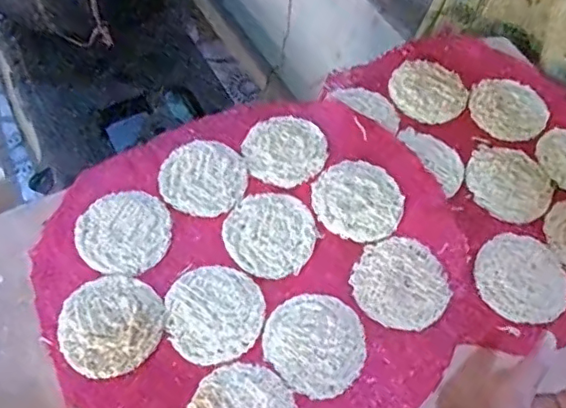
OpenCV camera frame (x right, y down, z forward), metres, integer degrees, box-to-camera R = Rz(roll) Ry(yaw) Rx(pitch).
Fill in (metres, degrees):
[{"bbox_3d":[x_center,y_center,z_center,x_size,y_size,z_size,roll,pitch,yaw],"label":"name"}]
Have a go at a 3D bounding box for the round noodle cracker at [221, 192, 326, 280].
[{"bbox_3d":[-0.011,0.026,0.509,0.079,0.009,0.078,1,59,-2],"label":"round noodle cracker"}]

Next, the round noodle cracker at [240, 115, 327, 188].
[{"bbox_3d":[0.002,-0.053,0.552,0.077,0.004,0.084,1,59,-2],"label":"round noodle cracker"}]

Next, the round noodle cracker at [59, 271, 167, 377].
[{"bbox_3d":[-0.135,0.093,0.457,0.078,0.008,0.079,1,59,-2],"label":"round noodle cracker"}]

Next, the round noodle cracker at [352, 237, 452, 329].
[{"bbox_3d":[0.101,0.065,0.487,0.080,0.011,0.073,1,59,-2],"label":"round noodle cracker"}]

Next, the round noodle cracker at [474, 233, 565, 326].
[{"bbox_3d":[0.208,0.063,0.502,0.079,0.004,0.082,1,59,-2],"label":"round noodle cracker"}]

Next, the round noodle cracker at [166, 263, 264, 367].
[{"bbox_3d":[-0.054,0.086,0.466,0.074,0.004,0.081,1,59,-2],"label":"round noodle cracker"}]

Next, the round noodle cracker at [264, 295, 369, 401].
[{"bbox_3d":[0.026,0.110,0.458,0.077,0.006,0.079,1,59,-2],"label":"round noodle cracker"}]

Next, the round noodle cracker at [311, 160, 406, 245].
[{"bbox_3d":[0.068,-0.005,0.524,0.078,0.009,0.080,1,59,-2],"label":"round noodle cracker"}]

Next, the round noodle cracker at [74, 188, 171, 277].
[{"bbox_3d":[-0.138,0.022,0.501,0.077,0.004,0.080,1,59,-2],"label":"round noodle cracker"}]

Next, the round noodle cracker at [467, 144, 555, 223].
[{"bbox_3d":[0.216,-0.021,0.551,0.080,0.004,0.082,1,59,-2],"label":"round noodle cracker"}]

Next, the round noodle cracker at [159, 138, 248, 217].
[{"bbox_3d":[-0.073,-0.026,0.533,0.076,0.004,0.078,1,59,-2],"label":"round noodle cracker"}]

